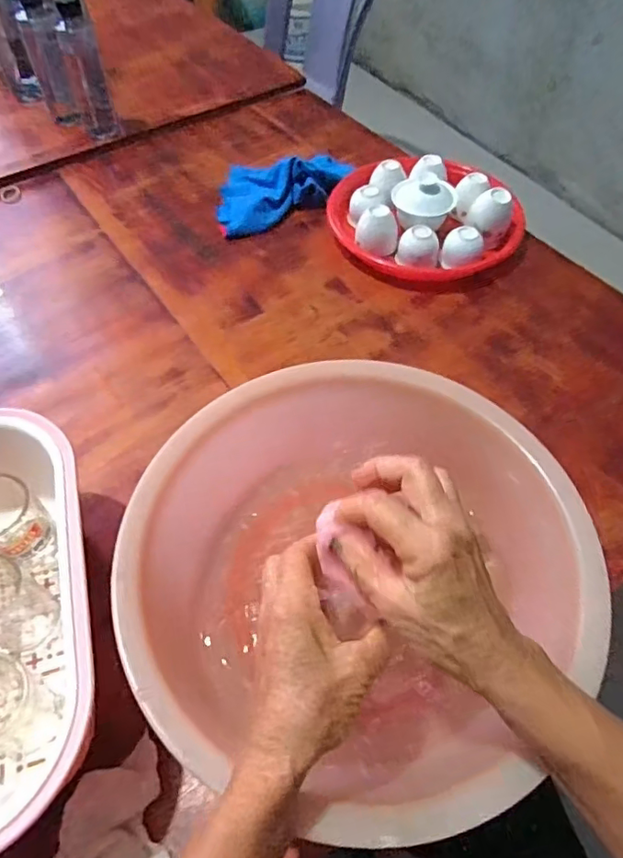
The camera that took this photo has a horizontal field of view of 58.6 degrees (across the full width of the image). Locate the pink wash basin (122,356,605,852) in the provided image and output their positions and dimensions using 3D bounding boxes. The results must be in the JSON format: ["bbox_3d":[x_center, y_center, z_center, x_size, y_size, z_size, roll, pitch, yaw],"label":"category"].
[{"bbox_3d":[0.035,0.107,0.430,0.319,0.113,0.311,0,56,0],"label":"pink wash basin"}]

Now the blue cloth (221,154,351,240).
[{"bbox_3d":[-0.037,-0.337,0.775,0.186,0.051,0.154,-2,56,-2],"label":"blue cloth"}]

